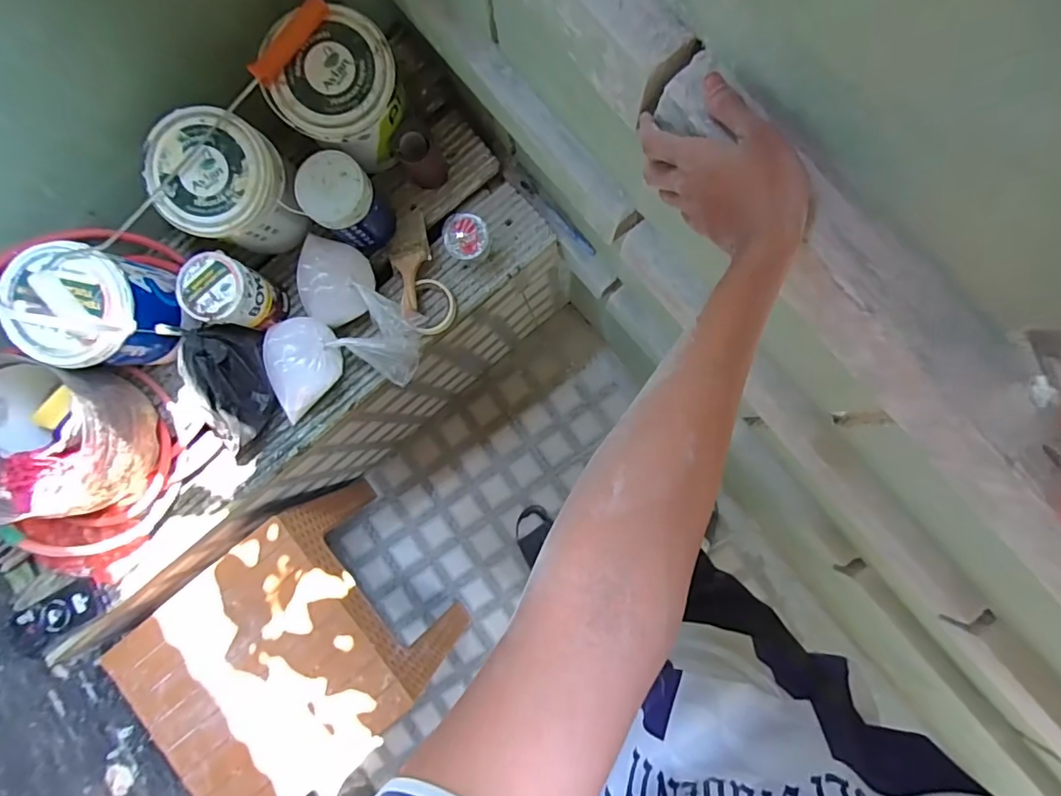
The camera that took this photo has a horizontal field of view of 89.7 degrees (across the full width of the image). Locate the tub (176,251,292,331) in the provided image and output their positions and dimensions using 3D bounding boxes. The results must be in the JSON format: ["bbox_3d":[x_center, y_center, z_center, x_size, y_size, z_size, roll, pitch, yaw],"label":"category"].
[{"bbox_3d":[-0.497,-0.170,0.897,0.101,0.157,0.104,0,86,4],"label":"tub"}]

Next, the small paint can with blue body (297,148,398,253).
[{"bbox_3d":[-0.298,-0.317,0.892,0.104,0.174,0.103,0,86,4],"label":"small paint can with blue body"}]

